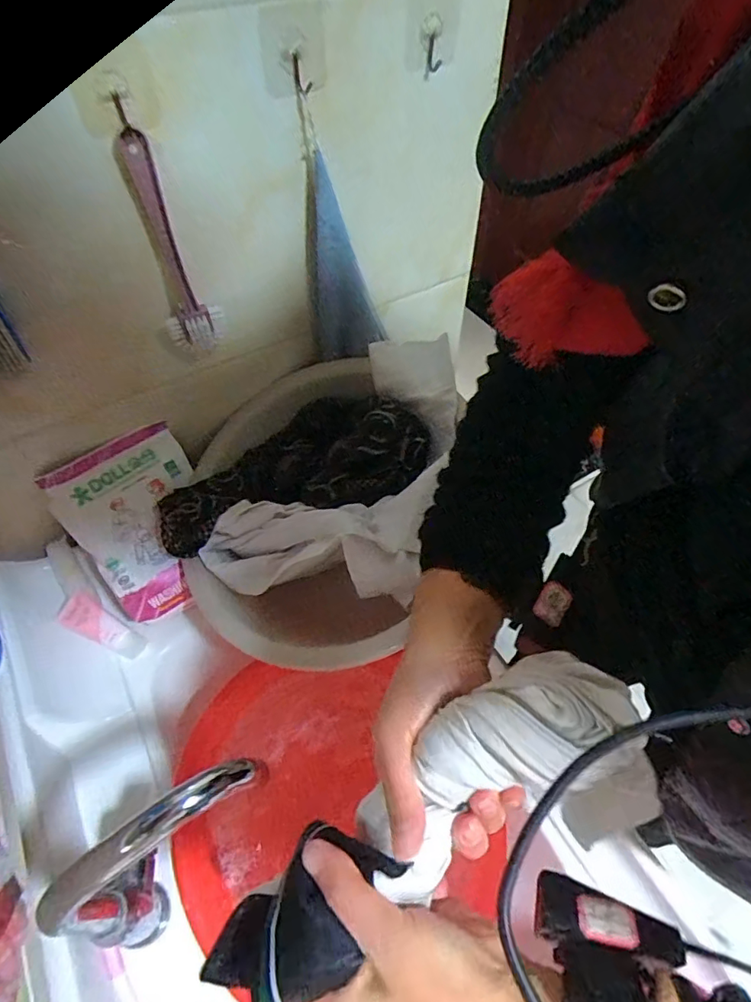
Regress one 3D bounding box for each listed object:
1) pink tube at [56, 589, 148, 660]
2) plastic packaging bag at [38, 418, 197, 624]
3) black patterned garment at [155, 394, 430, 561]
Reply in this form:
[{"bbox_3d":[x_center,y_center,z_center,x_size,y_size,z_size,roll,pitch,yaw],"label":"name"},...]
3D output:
[{"bbox_3d":[-0.321,0.147,0.605,0.102,0.019,0.039,37,59,-6],"label":"pink tube"},{"bbox_3d":[-0.266,0.027,0.596,0.146,0.030,0.201,-30,93,-27],"label":"plastic packaging bag"},{"bbox_3d":[-0.104,-0.048,0.599,0.311,0.081,0.165,-19,56,-13],"label":"black patterned garment"}]

